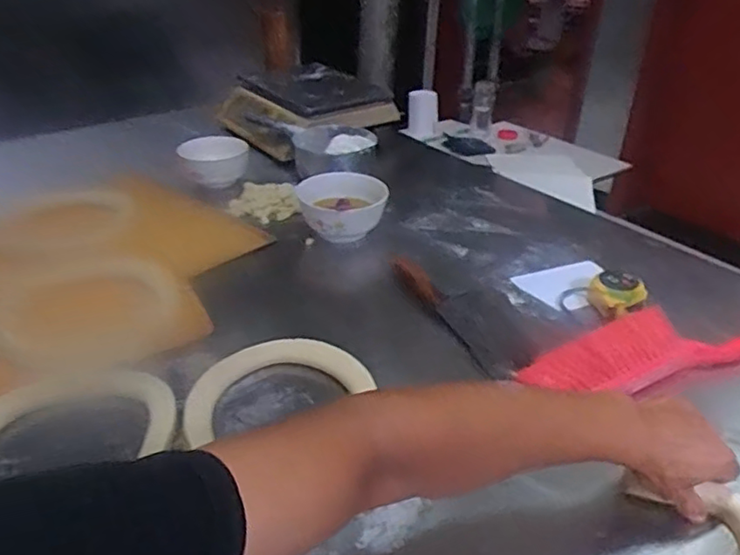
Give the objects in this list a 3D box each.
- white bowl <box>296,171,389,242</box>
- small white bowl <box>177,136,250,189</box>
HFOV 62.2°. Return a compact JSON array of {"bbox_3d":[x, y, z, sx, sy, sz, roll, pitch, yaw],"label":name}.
[{"bbox_3d":[-0.045,-0.119,1.038,0.141,0.072,0.139,1,32,-1],"label":"white bowl"},{"bbox_3d":[-0.308,-0.230,1.221,0.134,0.073,0.115,-4,32,-9],"label":"small white bowl"}]

